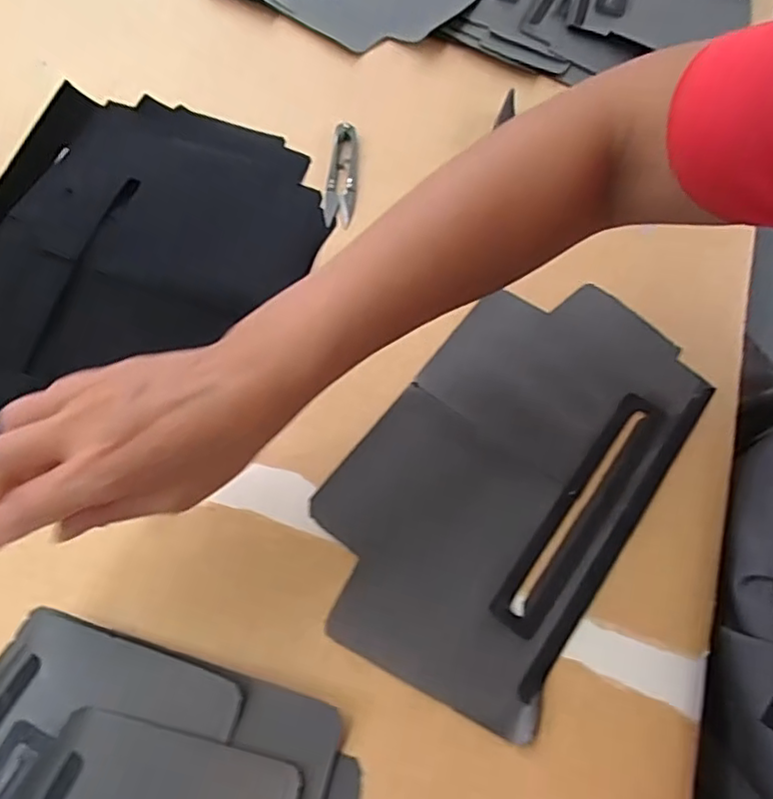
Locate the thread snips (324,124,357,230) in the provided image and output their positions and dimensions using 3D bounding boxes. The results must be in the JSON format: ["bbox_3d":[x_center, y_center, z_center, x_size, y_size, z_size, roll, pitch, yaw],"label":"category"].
[{"bbox_3d":[-0.036,-0.183,0.479,0.023,0.008,0.103,4,64,-2],"label":"thread snips"}]

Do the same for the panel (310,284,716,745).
[{"bbox_3d":[0.079,0.040,0.377,0.164,0.008,0.279,33,69,14],"label":"panel"}]

